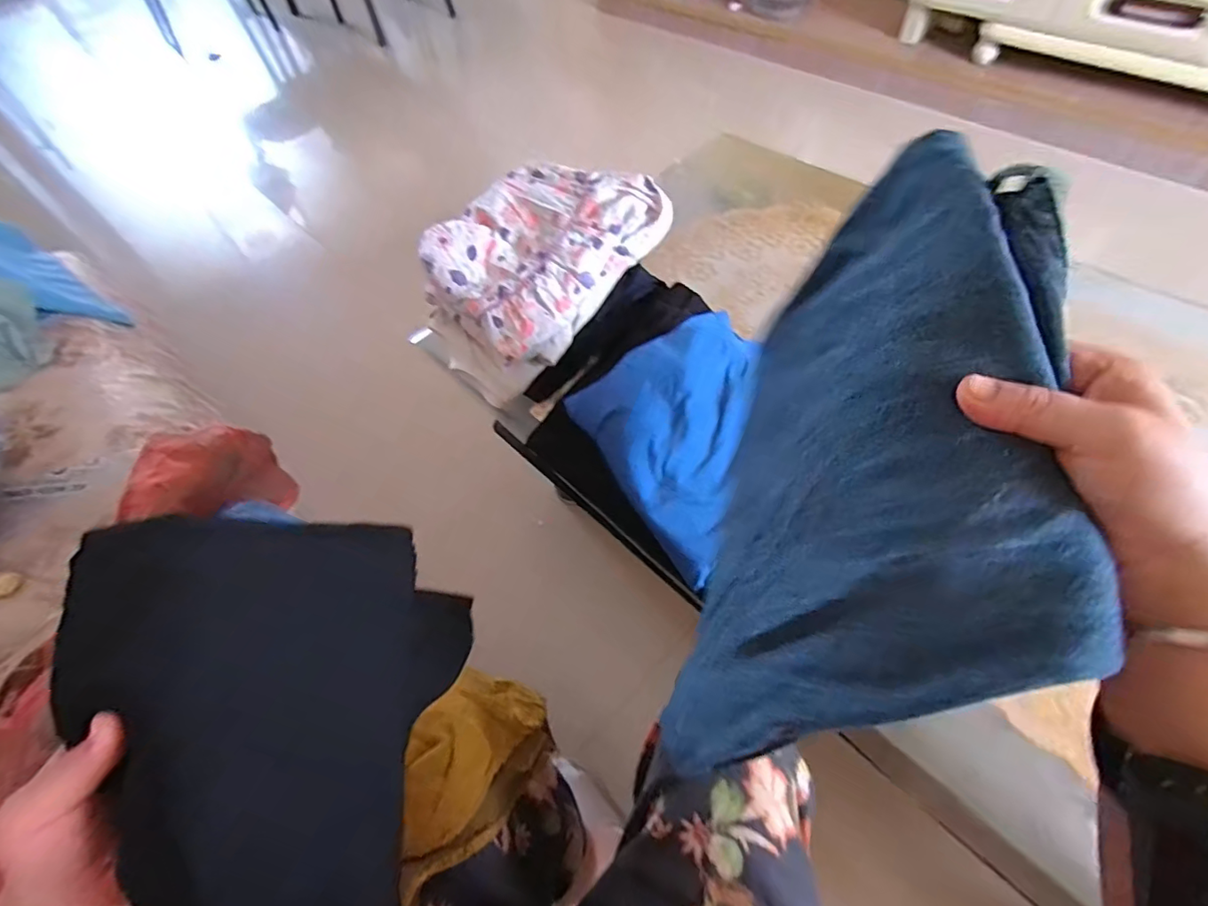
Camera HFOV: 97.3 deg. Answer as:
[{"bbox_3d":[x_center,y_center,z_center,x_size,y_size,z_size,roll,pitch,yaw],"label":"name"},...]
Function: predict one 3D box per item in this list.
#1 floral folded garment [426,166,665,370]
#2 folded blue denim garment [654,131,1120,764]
[{"bbox_3d":[-0.084,-0.274,0.692,0.228,0.085,0.289,42,87,16],"label":"floral folded garment"},{"bbox_3d":[0.157,0.012,0.303,0.147,0.208,0.318,15,60,13],"label":"folded blue denim garment"}]

